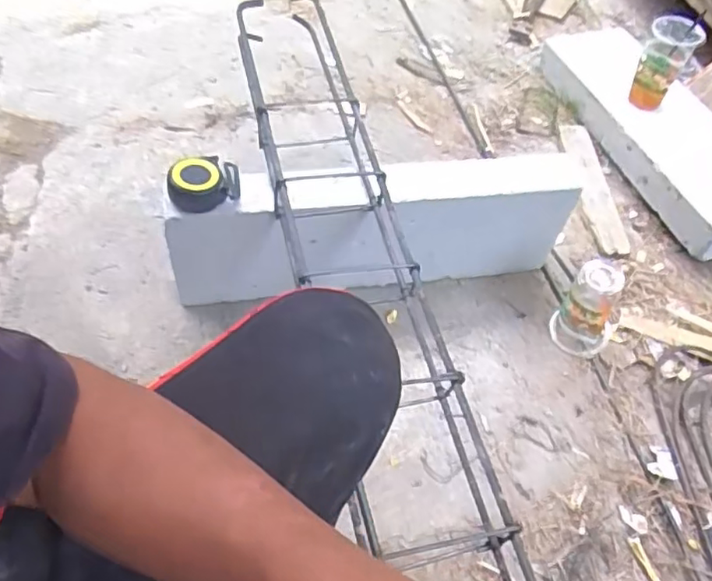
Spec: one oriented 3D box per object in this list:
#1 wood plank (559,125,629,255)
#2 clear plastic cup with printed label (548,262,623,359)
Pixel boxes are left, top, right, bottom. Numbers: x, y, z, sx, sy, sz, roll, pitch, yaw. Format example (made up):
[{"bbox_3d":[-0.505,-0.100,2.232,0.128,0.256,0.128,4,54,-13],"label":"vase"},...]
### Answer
[{"bbox_3d":[0.454,-0.202,1.166,0.063,0.024,0.307,2,53,-5],"label":"wood plank"},{"bbox_3d":[0.350,0.021,0.896,0.087,0.180,0.088,3,53,-4],"label":"clear plastic cup with printed label"}]

